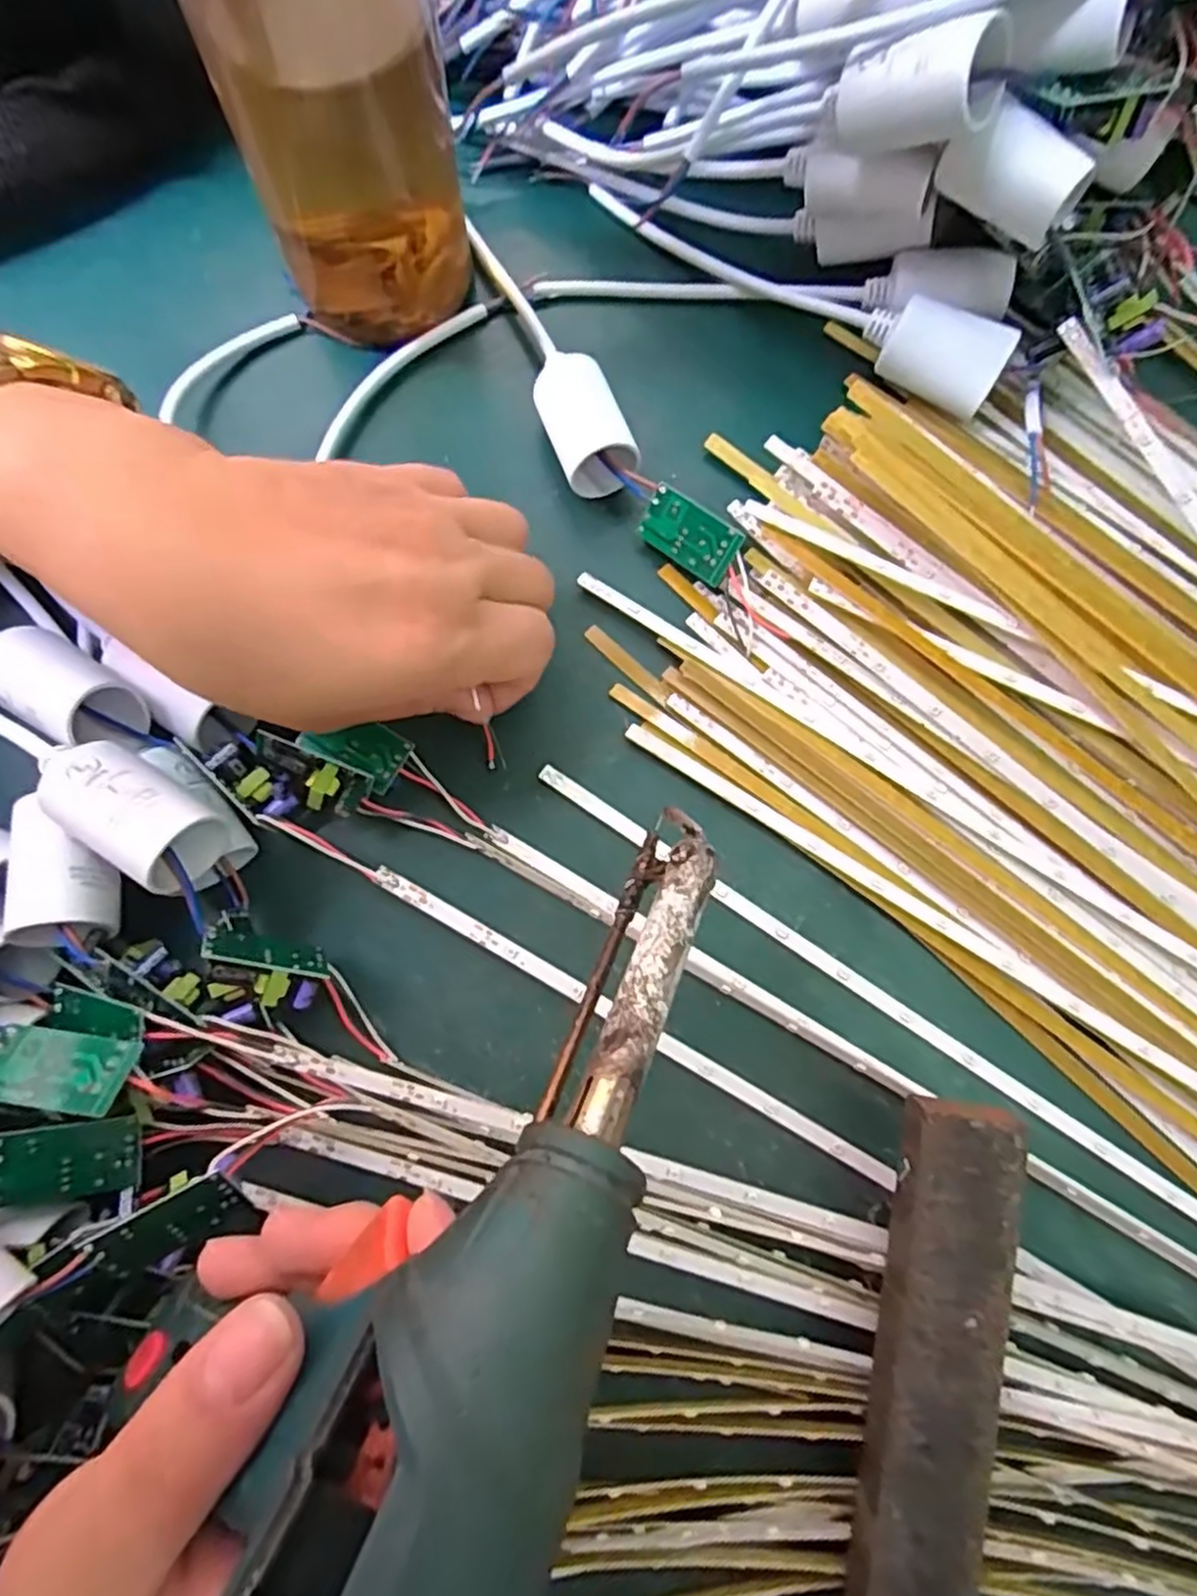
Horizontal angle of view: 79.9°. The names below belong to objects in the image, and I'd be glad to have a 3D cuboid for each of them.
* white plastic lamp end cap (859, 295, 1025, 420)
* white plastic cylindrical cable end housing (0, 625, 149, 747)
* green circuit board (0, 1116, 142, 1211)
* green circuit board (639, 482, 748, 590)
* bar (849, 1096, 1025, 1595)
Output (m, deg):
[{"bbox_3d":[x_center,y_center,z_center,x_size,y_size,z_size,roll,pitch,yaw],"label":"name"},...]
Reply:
[{"bbox_3d":[0.129,-0.173,0.278,0.053,0.025,0.026,30,79,4],"label":"white plastic lamp end cap"},{"bbox_3d":[-0.170,-0.035,0.227,0.047,0.023,0.025,30,79,4],"label":"white plastic cylindrical cable end housing"},{"bbox_3d":[-0.151,0.104,0.203,0.036,0.006,0.021,0,88,-23],"label":"green circuit board"},{"bbox_3d":[0.033,-0.097,0.265,0.038,0.004,0.021,36,121,11],"label":"green circuit board"},{"bbox_3d":[0.090,0.191,0.197,0.032,0.008,0.206,9,85,6],"label":"bar"}]

